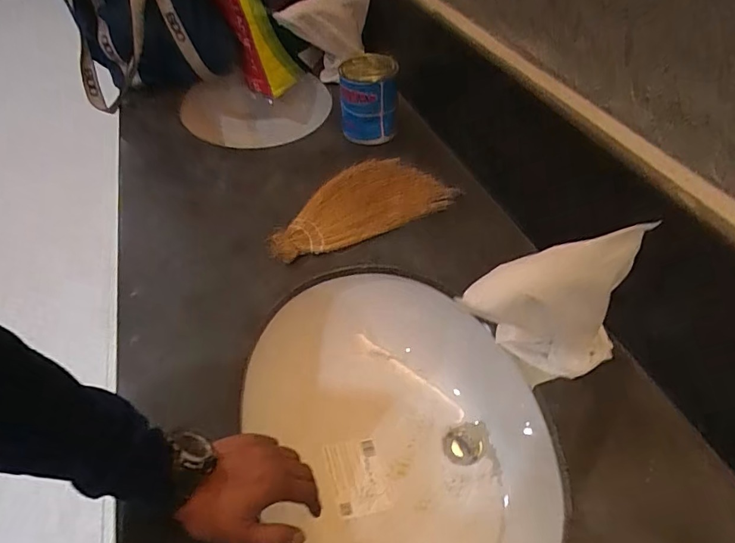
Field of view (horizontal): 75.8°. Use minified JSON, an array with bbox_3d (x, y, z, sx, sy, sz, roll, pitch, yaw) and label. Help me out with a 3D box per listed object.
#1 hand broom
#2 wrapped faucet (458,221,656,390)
[{"bbox_3d":[-0.021,-0.113,0.755,0.293,0.033,0.168,-17,48,-13],"label":"hand broom"},{"bbox_3d":[0.189,0.045,0.501,0.189,0.189,0.081,-8,46,0],"label":"wrapped faucet"}]

